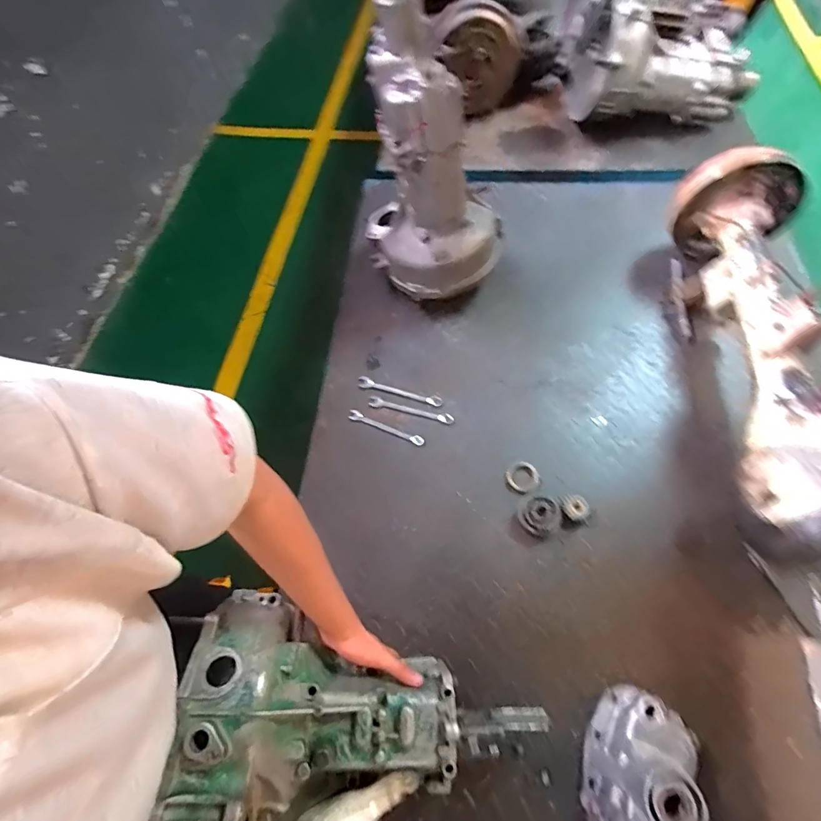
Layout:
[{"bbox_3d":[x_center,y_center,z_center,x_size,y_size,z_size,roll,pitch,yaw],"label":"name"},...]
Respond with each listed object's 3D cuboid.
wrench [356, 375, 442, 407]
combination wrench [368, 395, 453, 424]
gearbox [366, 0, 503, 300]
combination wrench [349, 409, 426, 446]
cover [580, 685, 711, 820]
[{"bbox_3d":[-0.023,-0.040,0.883,0.177,0.016,0.026,13,64,10],"label":"wrench"},{"bbox_3d":[0.002,-0.001,0.866,0.172,0.009,0.023,12,64,9],"label":"combination wrench"},{"bbox_3d":[0.046,-0.448,0.826,0.284,0.461,0.259,-3,62,2],"label":"gearbox"},{"bbox_3d":[-0.049,0.036,0.860,0.160,0.012,0.021,20,65,13],"label":"combination wrench"},{"bbox_3d":[0.293,0.462,0.540,0.114,0.133,0.182,35,69,19],"label":"cover"}]

